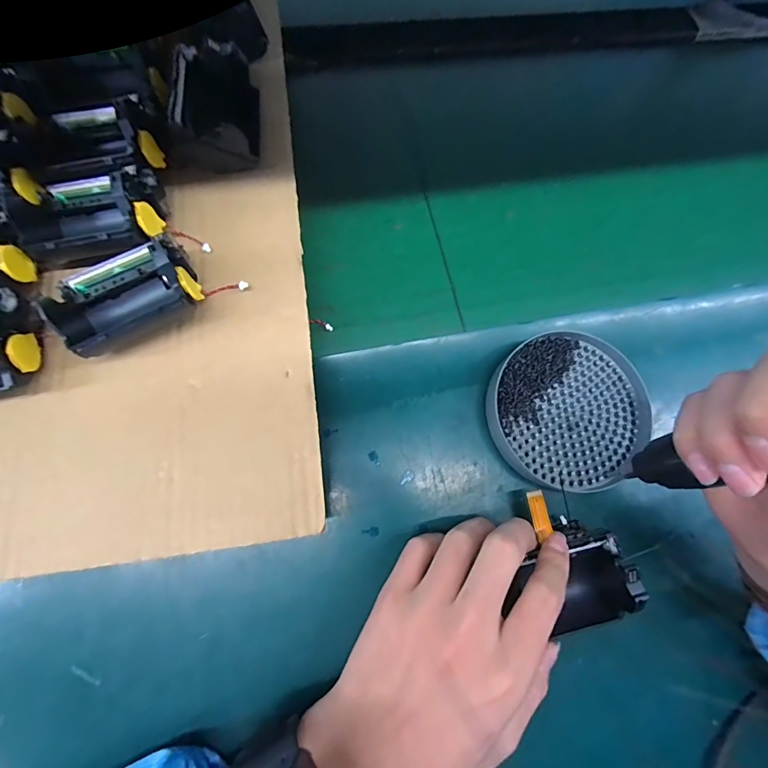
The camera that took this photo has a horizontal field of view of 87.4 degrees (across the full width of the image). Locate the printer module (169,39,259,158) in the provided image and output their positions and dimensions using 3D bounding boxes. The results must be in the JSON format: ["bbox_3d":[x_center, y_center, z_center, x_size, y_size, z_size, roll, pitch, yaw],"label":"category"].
[{"bbox_3d":[-0.108,-0.178,0.264,0.049,0.043,0.068,-4,72,-8],"label":"printer module"}]

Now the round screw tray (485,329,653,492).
[{"bbox_3d":[0.133,0.018,0.291,0.110,0.018,0.111,2,73,-6],"label":"round screw tray"}]

